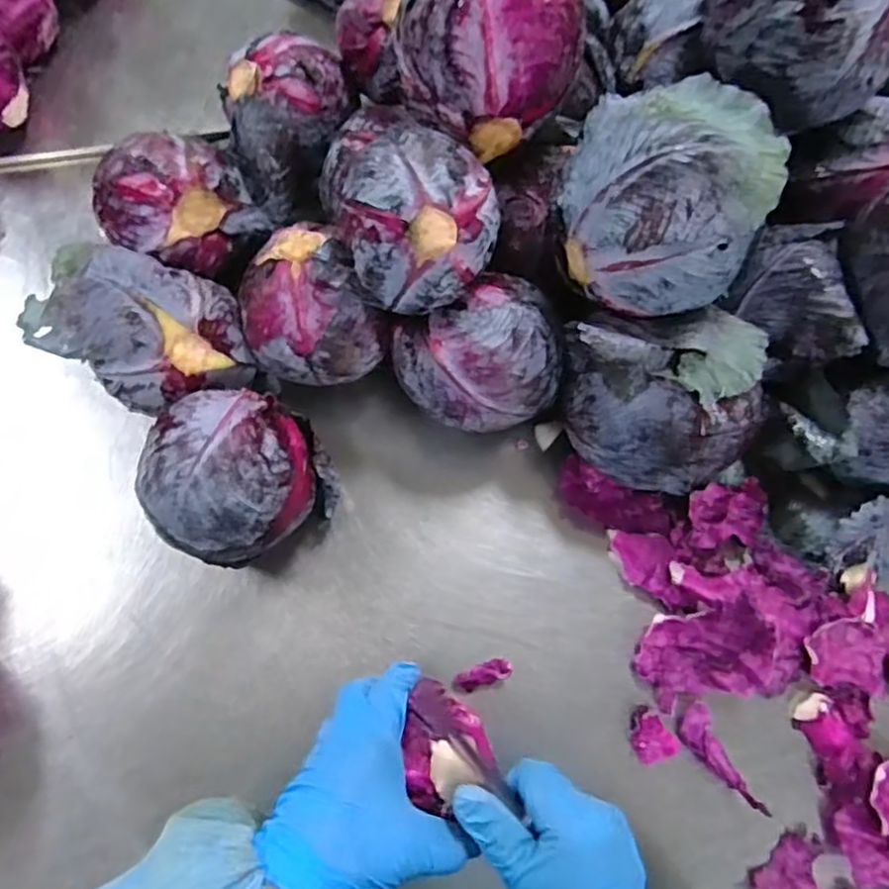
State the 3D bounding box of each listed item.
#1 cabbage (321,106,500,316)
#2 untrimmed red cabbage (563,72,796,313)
[{"bbox_3d":[-0.019,-0.145,0.431,0.098,0.089,0.101,0,74,-1],"label":"cabbage"},{"bbox_3d":[0.141,-0.163,0.430,0.123,0.094,0.137,23,75,5],"label":"untrimmed red cabbage"}]

